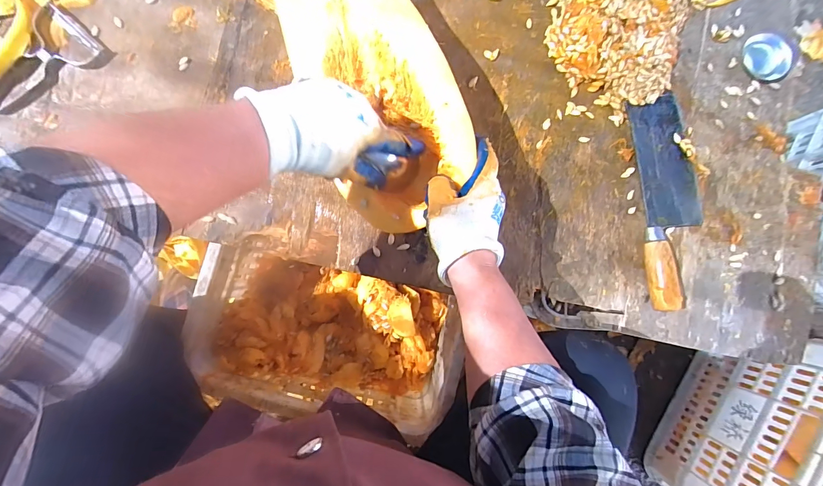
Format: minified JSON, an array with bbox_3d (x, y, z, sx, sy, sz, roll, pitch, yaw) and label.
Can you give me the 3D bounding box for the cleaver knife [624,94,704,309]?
[{"bbox_3d":[0.326,-0.055,0.464,0.085,0.034,0.263,-3,86,-2],"label":"cleaver knife"}]

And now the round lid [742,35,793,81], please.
[{"bbox_3d":[0.466,-0.247,0.491,0.052,0.015,0.053,10,85,-1],"label":"round lid"}]

